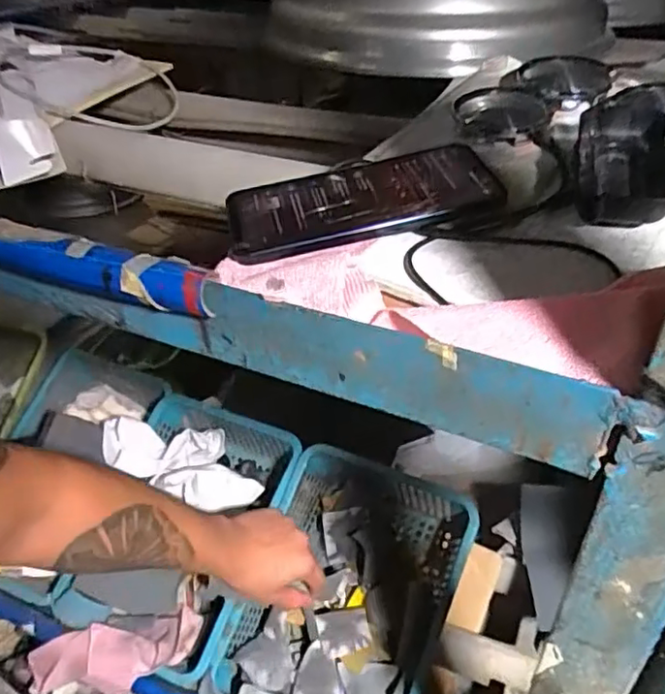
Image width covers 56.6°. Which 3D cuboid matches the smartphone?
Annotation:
[{"bbox_3d":[0.015,-0.091,0.376,0.158,0.009,0.078,-16,45,-5],"label":"smartphone"}]

